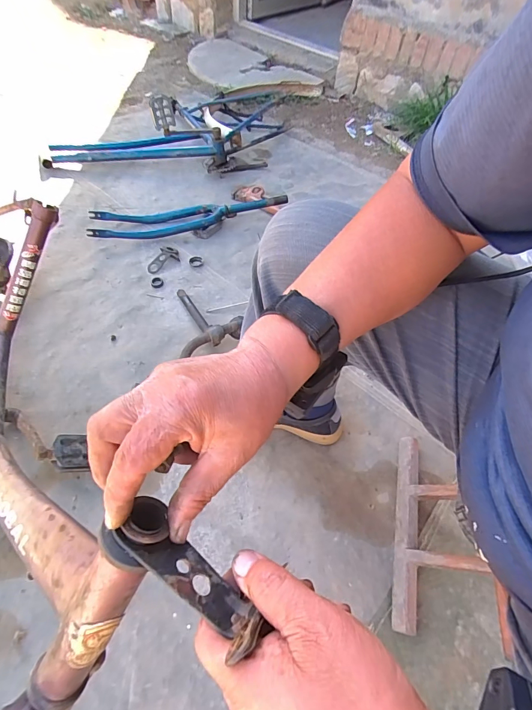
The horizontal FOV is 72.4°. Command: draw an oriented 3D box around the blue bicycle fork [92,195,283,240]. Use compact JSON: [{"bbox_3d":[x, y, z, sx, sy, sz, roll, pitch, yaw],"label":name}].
[{"bbox_3d":[-0.232,-0.447,1.133,0.606,0.063,0.146,-11,56,-10],"label":"blue bicycle fork"}]

